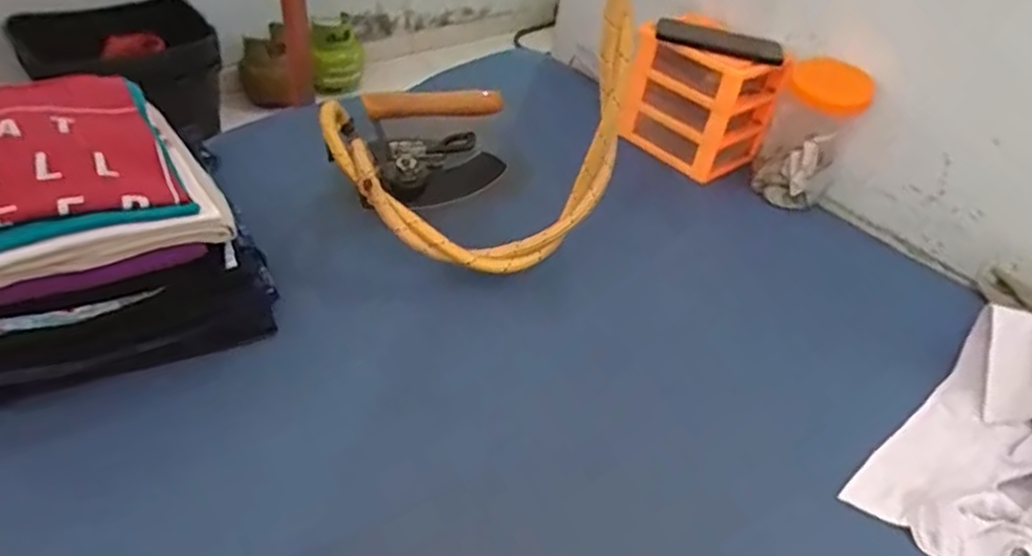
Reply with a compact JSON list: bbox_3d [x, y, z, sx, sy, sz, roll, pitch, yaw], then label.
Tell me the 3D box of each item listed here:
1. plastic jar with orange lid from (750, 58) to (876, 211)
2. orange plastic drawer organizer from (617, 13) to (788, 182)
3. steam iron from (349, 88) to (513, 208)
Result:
[{"bbox_3d":[0.380,-0.193,0.883,0.101,0.182,0.094,4,42,-4],"label":"plastic jar with orange lid"},{"bbox_3d":[0.257,-0.250,0.955,0.156,0.160,0.168,-23,50,-30],"label":"orange plastic drawer organizer"},{"bbox_3d":[-0.105,-0.166,0.847,0.183,0.110,0.094,-4,43,-13],"label":"steam iron"}]

